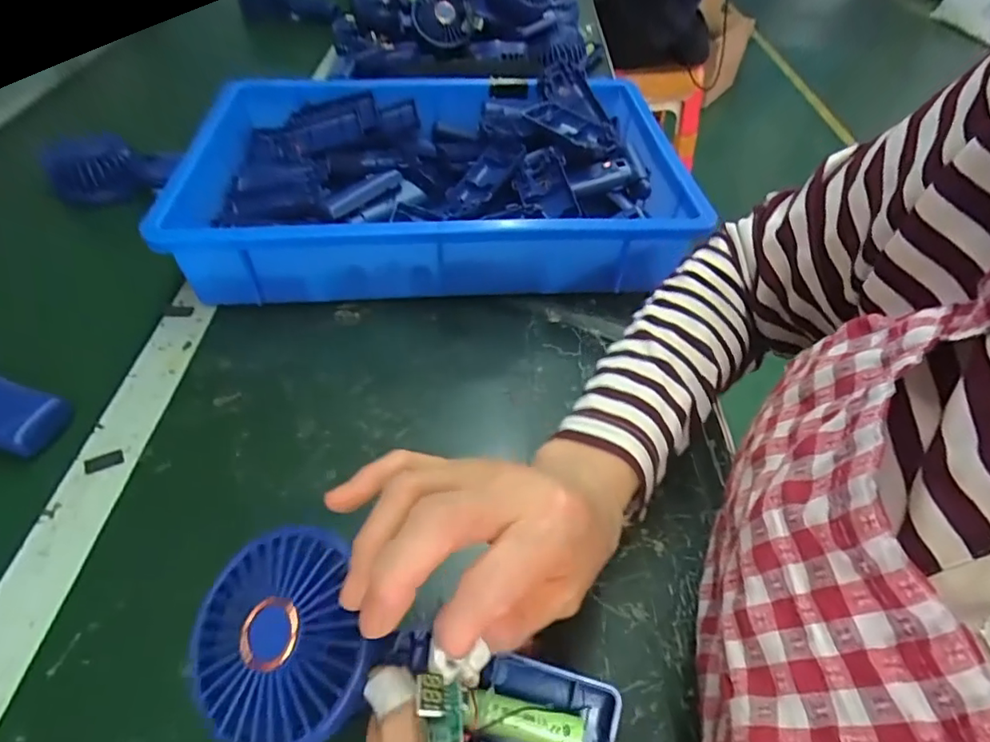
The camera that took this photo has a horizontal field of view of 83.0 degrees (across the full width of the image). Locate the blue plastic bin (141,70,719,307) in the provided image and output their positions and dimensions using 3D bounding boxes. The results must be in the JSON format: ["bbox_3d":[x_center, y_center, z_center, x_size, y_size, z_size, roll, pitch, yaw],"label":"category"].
[{"bbox_3d":[-0.055,-0.192,0.558,0.430,0.086,0.312,-2,48,-5],"label":"blue plastic bin"}]

